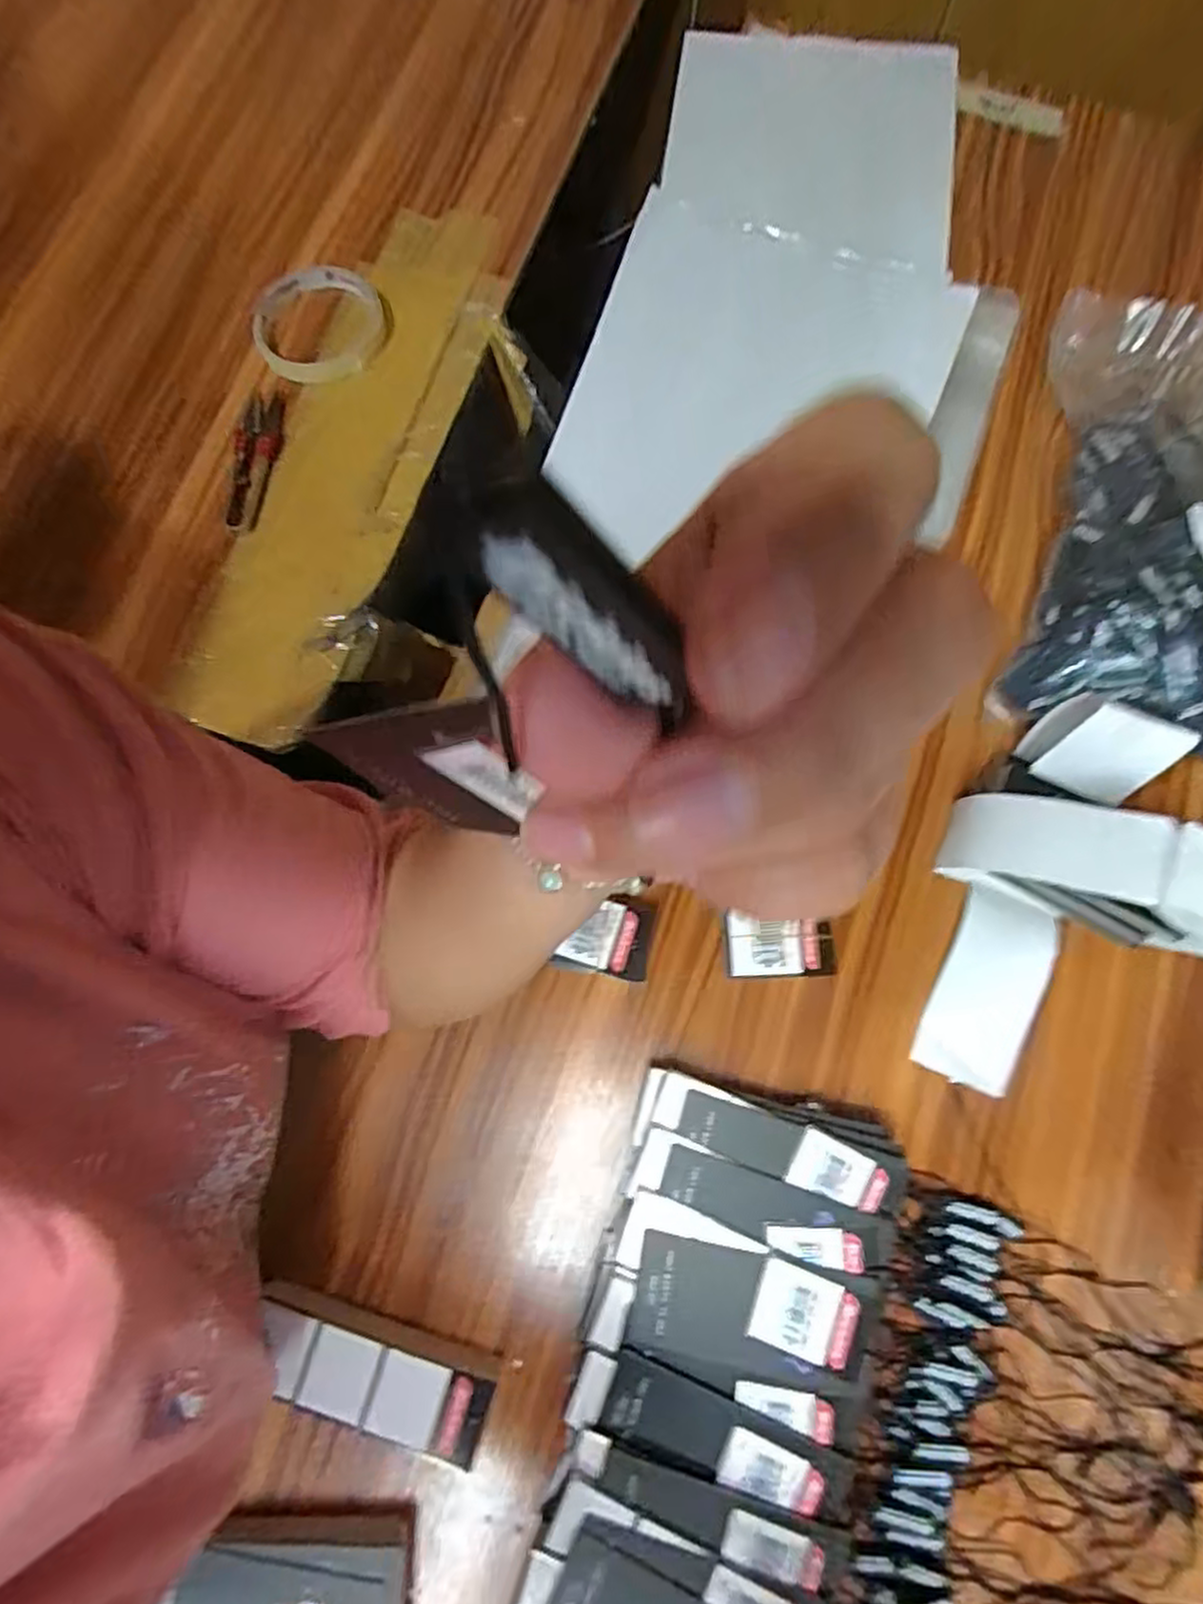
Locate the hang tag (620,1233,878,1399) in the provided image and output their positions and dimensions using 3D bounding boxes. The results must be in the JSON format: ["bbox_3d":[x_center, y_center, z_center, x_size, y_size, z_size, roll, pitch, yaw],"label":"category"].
[{"bbox_3d":[0.068,0.237,0.335,0.107,0.004,0.055,11,82,10],"label":"hang tag"}]

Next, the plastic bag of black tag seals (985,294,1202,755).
[{"bbox_3d":[0.323,-0.153,0.412,0.161,0.072,0.276,9,77,4],"label":"plastic bag of black tag seals"}]

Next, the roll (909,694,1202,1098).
[{"bbox_3d":[0.247,0.065,0.360,0.180,0.077,0.170,-44,79,-9],"label":"roll"}]

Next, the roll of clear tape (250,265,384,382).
[{"bbox_3d":[-0.189,-0.320,0.484,0.084,0.013,0.088,0,76,1],"label":"roll of clear tape"}]

